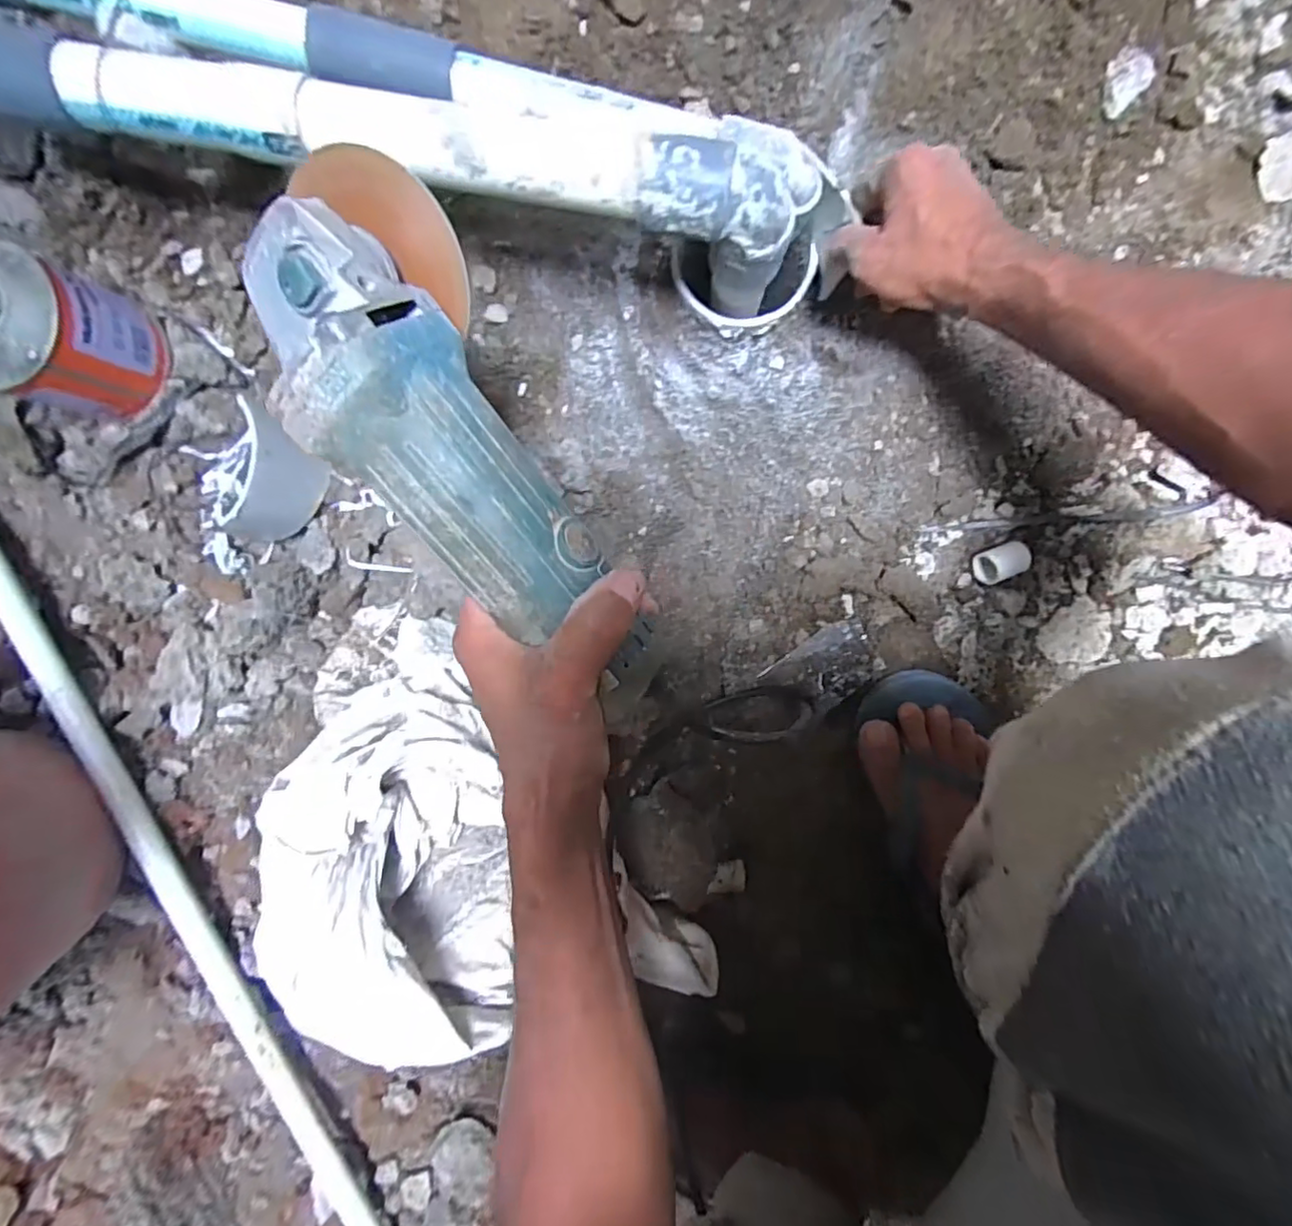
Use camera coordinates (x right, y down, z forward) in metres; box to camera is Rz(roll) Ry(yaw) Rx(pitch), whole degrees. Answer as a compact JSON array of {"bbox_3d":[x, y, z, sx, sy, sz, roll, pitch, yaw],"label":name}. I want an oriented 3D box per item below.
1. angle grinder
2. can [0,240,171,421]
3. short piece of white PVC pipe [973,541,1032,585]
[{"bbox_3d":[-0.088,-0.070,0.258,0.089,0.064,0.259,-28,97,4],"label":"angle grinder"},{"bbox_3d":[-0.428,-0.200,0.431,0.091,0.096,0.098,0,94,2],"label":"can"},{"bbox_3d":[0.284,-0.041,0.481,0.035,0.022,0.028,-16,93,3],"label":"short piece of white PVC pipe"}]

